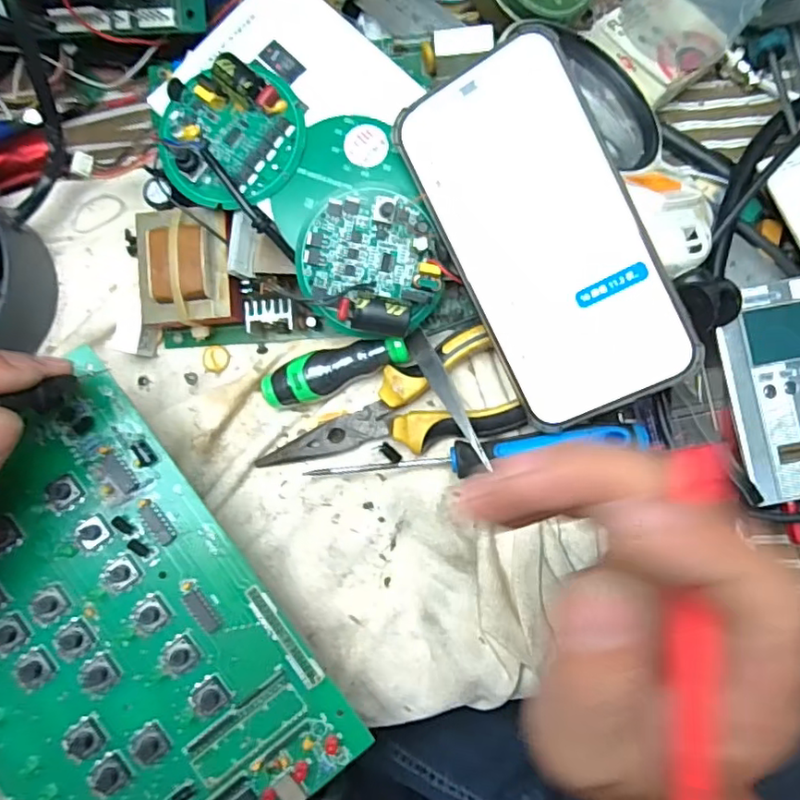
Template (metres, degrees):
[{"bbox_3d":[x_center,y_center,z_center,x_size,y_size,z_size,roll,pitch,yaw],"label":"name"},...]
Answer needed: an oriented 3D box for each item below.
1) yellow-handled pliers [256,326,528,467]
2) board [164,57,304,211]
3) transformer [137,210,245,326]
[{"bbox_3d":[-0.009,0.012,0.300,0.143,0.023,0.052,-22,83,0],"label":"yellow-handled pliers"},{"bbox_3d":[-0.080,-0.126,0.281,0.067,0.018,0.062,0,84,2],"label":"board"},{"bbox_3d":[-0.107,-0.067,0.313,0.052,0.040,0.055,-1,84,2],"label":"transformer"}]

